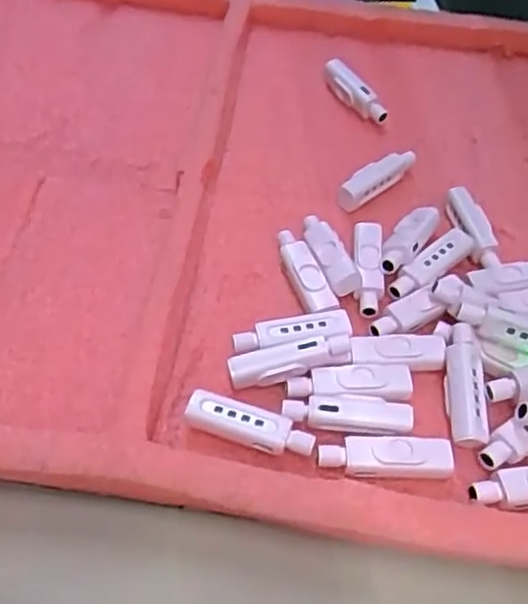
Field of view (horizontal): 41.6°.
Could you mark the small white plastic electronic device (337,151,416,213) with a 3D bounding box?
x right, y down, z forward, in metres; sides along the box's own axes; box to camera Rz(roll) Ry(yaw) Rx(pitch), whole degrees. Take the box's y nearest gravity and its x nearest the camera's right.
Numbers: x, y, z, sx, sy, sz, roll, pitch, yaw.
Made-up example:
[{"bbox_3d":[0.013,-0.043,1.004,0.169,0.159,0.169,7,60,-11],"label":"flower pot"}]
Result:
[{"bbox_3d":[0.065,-0.072,0.403,0.058,0.015,0.013,-34,63,-25],"label":"small white plastic electronic device"}]

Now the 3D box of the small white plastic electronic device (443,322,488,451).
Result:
[{"bbox_3d":[0.091,0.036,0.313,0.017,0.008,0.057,4,54,-1],"label":"small white plastic electronic device"}]

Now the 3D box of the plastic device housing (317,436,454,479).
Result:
[{"bbox_3d":[0.052,0.065,0.294,0.056,0.009,0.017,3,54,-2],"label":"plastic device housing"}]

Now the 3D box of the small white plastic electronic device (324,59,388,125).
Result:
[{"bbox_3d":[0.057,-0.136,0.447,0.015,0.013,0.056,-24,59,-20],"label":"small white plastic electronic device"}]

